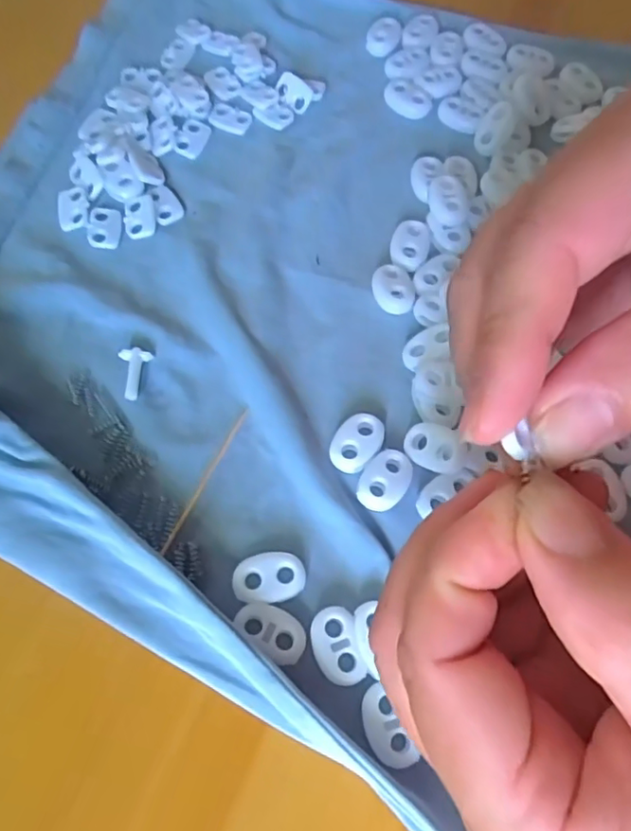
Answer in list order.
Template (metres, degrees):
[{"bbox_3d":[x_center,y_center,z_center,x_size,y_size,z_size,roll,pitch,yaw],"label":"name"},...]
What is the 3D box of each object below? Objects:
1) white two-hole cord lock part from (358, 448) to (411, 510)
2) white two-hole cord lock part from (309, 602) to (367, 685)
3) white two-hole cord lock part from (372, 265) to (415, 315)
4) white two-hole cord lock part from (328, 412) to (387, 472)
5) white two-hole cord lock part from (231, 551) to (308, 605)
[{"bbox_3d":[0.023,0.021,0.193,0.015,0.004,0.022,29,71,10],"label":"white two-hole cord lock part"},{"bbox_3d":[0.006,0.068,0.174,0.014,0.004,0.022,-10,69,-5],"label":"white two-hole cord lock part"},{"bbox_3d":[0.029,-0.048,0.222,0.015,0.007,0.021,-2,69,-2],"label":"white two-hole cord lock part"},{"bbox_3d":[0.014,0.009,0.199,0.015,0.004,0.022,37,72,13],"label":"white two-hole cord lock part"},{"bbox_3d":[-0.014,0.050,0.183,0.022,0.005,0.015,-6,69,-3],"label":"white two-hole cord lock part"}]

